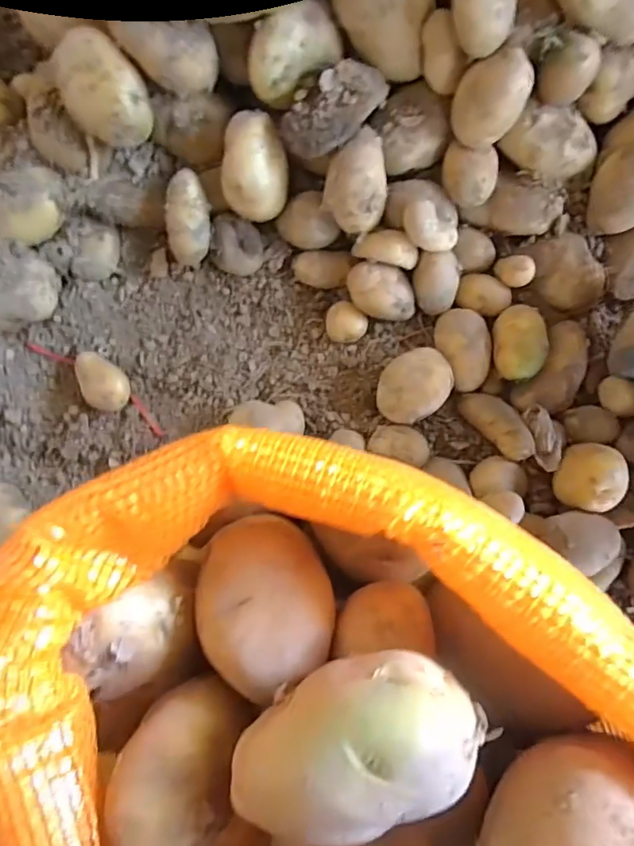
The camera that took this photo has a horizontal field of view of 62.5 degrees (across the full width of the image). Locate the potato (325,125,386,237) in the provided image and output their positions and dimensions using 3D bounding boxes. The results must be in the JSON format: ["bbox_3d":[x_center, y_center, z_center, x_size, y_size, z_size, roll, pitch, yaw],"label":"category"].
[{"bbox_3d":[0.034,-0.216,0.466,0.055,0.041,0.079,0,86,5],"label":"potato"}]

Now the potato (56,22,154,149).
[{"bbox_3d":[-0.190,-0.293,0.462,0.068,0.050,0.083,-35,84,2],"label":"potato"}]

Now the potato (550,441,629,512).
[{"bbox_3d":[0.231,0.044,0.437,0.044,0.041,0.057,23,88,6],"label":"potato"}]

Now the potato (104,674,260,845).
[{"bbox_3d":[-0.053,0.137,0.202,0.041,0.043,0.055,11,87,6],"label":"potato"}]

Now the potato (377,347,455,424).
[{"bbox_3d":[0.087,-0.034,0.472,0.071,0.043,0.059,-32,84,2],"label":"potato"}]

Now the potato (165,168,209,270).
[{"bbox_3d":[-0.125,-0.196,0.509,0.039,0.032,0.088,8,120,6],"label":"potato"}]

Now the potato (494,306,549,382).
[{"bbox_3d":[0.185,-0.075,0.478,0.040,0.033,0.072,6,86,5],"label":"potato"}]

